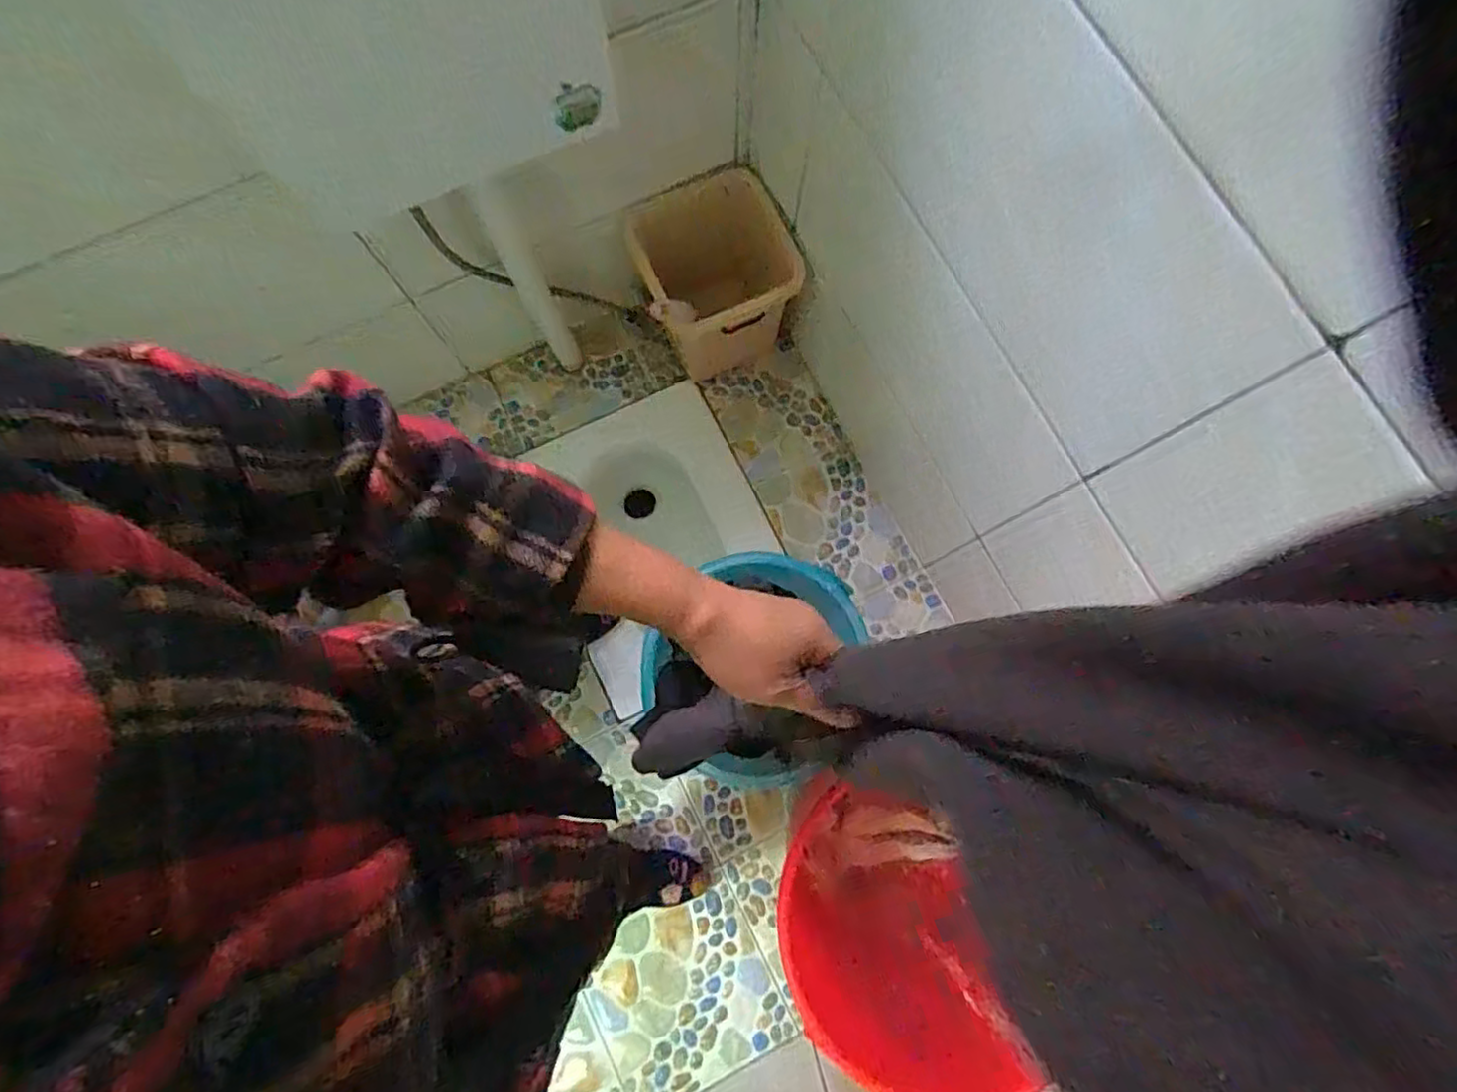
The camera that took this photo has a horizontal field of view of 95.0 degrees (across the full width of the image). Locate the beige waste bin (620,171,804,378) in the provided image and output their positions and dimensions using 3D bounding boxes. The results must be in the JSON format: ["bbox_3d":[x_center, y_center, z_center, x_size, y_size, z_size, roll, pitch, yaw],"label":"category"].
[{"bbox_3d":[-0.019,-0.475,1.259,0.275,0.292,0.250,-16,79,-4],"label":"beige waste bin"}]

